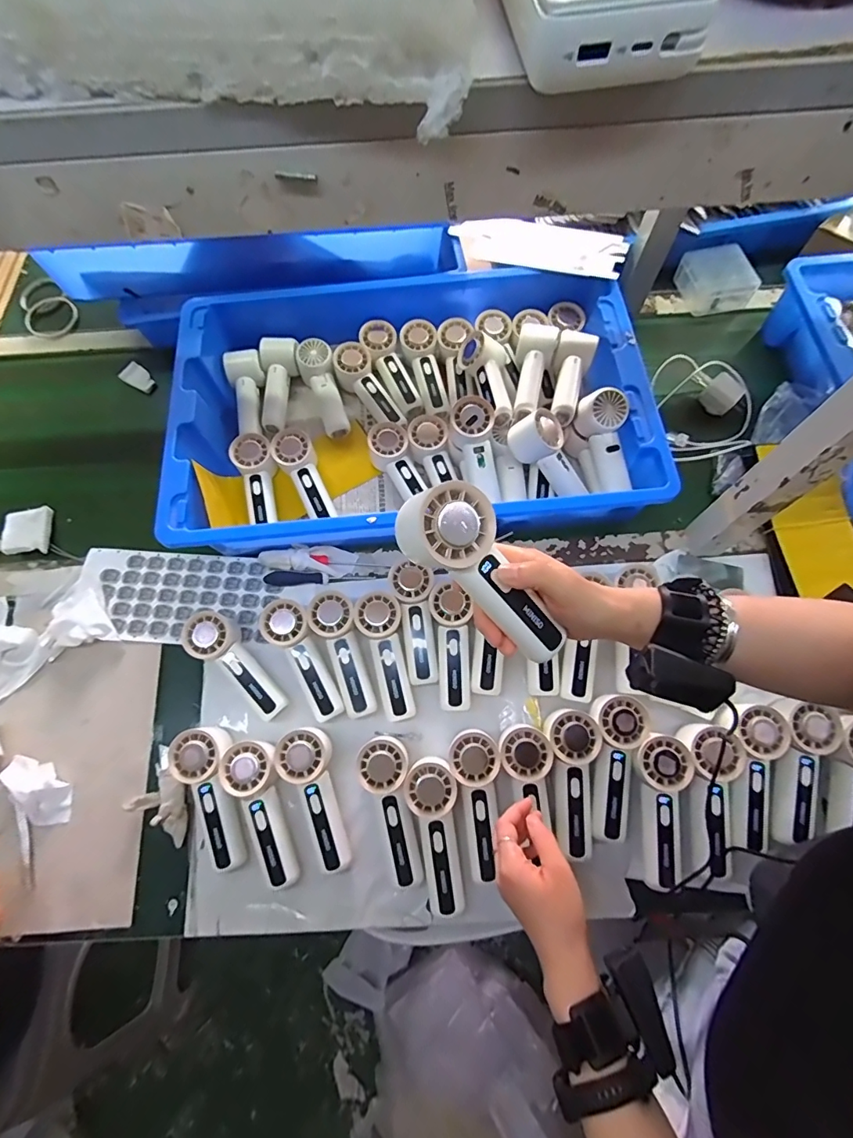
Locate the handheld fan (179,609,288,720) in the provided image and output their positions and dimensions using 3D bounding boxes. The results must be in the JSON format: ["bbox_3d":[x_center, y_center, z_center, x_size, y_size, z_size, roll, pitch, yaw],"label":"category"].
[{"bbox_3d":[-0.230,0.115,0.584,0.153,0.054,0.054,37,75,15],"label":"handheld fan"}]

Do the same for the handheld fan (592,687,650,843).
[{"bbox_3d":[0.213,0.223,0.540,0.059,0.033,0.158,7,85,5],"label":"handheld fan"}]

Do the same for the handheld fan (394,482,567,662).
[{"bbox_3d":[0.043,0.006,0.343,0.154,0.033,0.060,46,74,-21],"label":"handheld fan"}]

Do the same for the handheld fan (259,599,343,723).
[{"bbox_3d":[-0.148,0.115,0.587,0.054,0.045,0.165,-29,86,-9],"label":"handheld fan"}]

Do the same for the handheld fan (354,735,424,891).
[{"bbox_3d":[-0.034,0.268,0.533,0.055,0.044,0.163,-16,83,-4],"label":"handheld fan"}]

